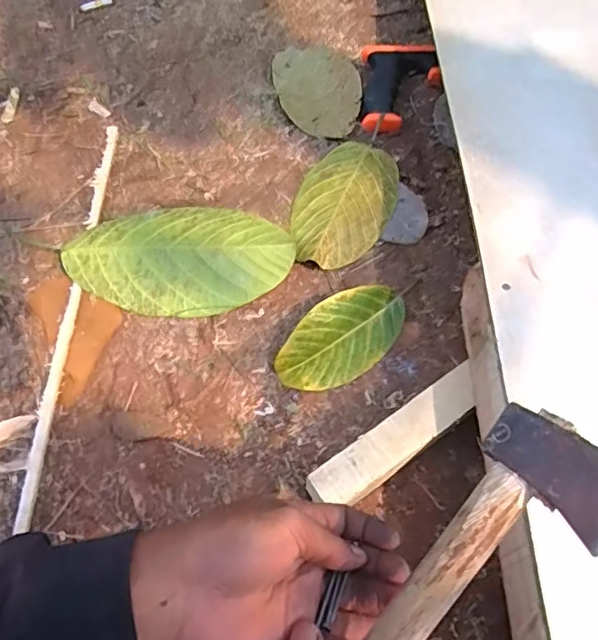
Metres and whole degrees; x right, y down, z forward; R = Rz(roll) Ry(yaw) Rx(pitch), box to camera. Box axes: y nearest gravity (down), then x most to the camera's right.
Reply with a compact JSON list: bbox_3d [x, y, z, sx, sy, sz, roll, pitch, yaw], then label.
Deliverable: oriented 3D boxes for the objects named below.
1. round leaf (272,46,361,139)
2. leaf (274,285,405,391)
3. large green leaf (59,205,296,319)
[{"bbox_3d":[0.023,-0.293,0.711,0.098,0.023,0.153,-9,64,-4],"label":"round leaf"},{"bbox_3d":[0.045,0.016,0.551,0.139,0.032,0.069,-33,68,-15],"label":"leaf"},{"bbox_3d":[-0.127,-0.068,0.604,0.234,0.018,0.132,1,64,1],"label":"large green leaf"}]

